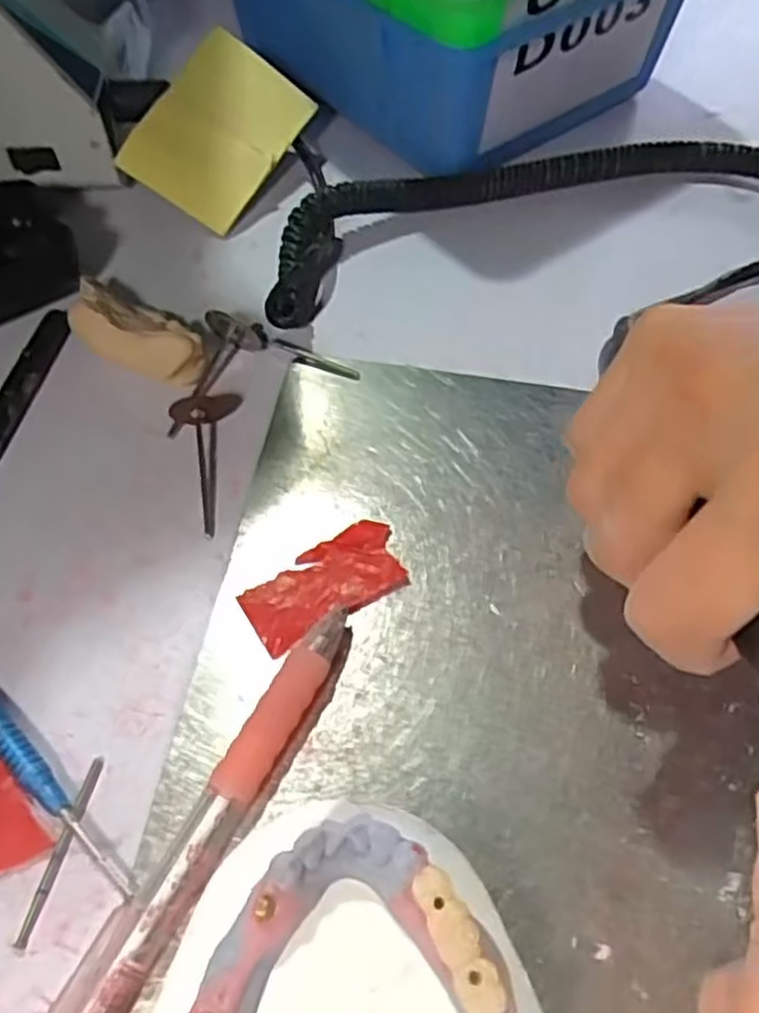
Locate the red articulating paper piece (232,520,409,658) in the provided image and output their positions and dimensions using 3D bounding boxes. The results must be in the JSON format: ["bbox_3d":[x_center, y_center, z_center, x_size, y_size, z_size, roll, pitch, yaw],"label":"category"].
[{"bbox_3d":[-0.015,0.023,0.224,0.047,0.004,0.024,-30,61,-13],"label":"red articulating paper piece"}]

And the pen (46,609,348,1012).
[{"bbox_3d":[-0.045,0.081,0.183,0.016,0.012,0.129,26,61,15],"label":"pen"}]

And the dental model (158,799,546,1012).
[{"bbox_3d":[-0.005,0.097,0.160,0.072,0.031,0.065,0,58,-1],"label":"dental model"}]

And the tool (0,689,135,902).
[{"bbox_3d":[-0.094,0.062,0.198,0.095,0.006,0.009,40,66,21],"label":"tool"}]

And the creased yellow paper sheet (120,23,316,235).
[{"bbox_3d":[-0.064,-0.152,0.310,0.049,0.009,0.071,34,76,-10],"label":"creased yellow paper sheet"}]

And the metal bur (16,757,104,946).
[{"bbox_3d":[-0.078,0.083,0.187,0.004,0.004,0.043,12,59,7],"label":"metal bur"}]

